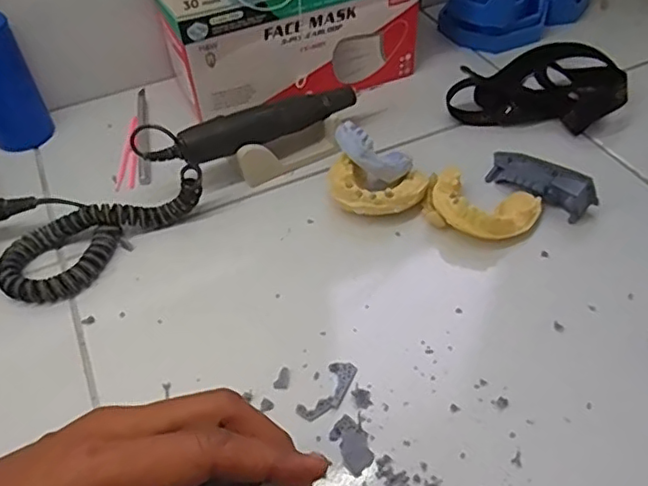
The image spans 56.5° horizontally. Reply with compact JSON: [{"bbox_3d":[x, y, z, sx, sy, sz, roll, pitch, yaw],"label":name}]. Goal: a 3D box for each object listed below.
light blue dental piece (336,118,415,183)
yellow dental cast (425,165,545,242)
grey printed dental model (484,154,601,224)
[{"bbox_3d":[0.033,-0.065,0.430,0.059,0.023,0.031,34,55,2],"label":"light blue dental piece"},{"bbox_3d":[0.108,-0.024,0.420,0.077,0.027,0.054,17,51,19],"label":"yellow dental cast"},{"bbox_3d":[0.155,-0.046,0.433,0.025,0.031,0.076,-37,55,-26],"label":"grey printed dental model"}]

